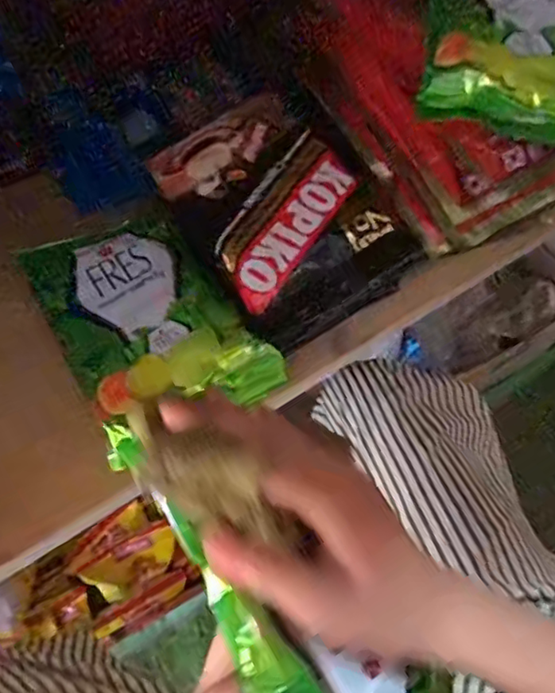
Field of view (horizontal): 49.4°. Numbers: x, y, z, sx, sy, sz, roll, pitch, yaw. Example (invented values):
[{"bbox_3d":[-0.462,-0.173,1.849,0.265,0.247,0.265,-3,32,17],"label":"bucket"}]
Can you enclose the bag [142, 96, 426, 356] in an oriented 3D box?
[{"bbox_3d":[0.002,-0.106,0.471,0.138,0.040,0.201,-29,68,-17],"label":"bag"}]

